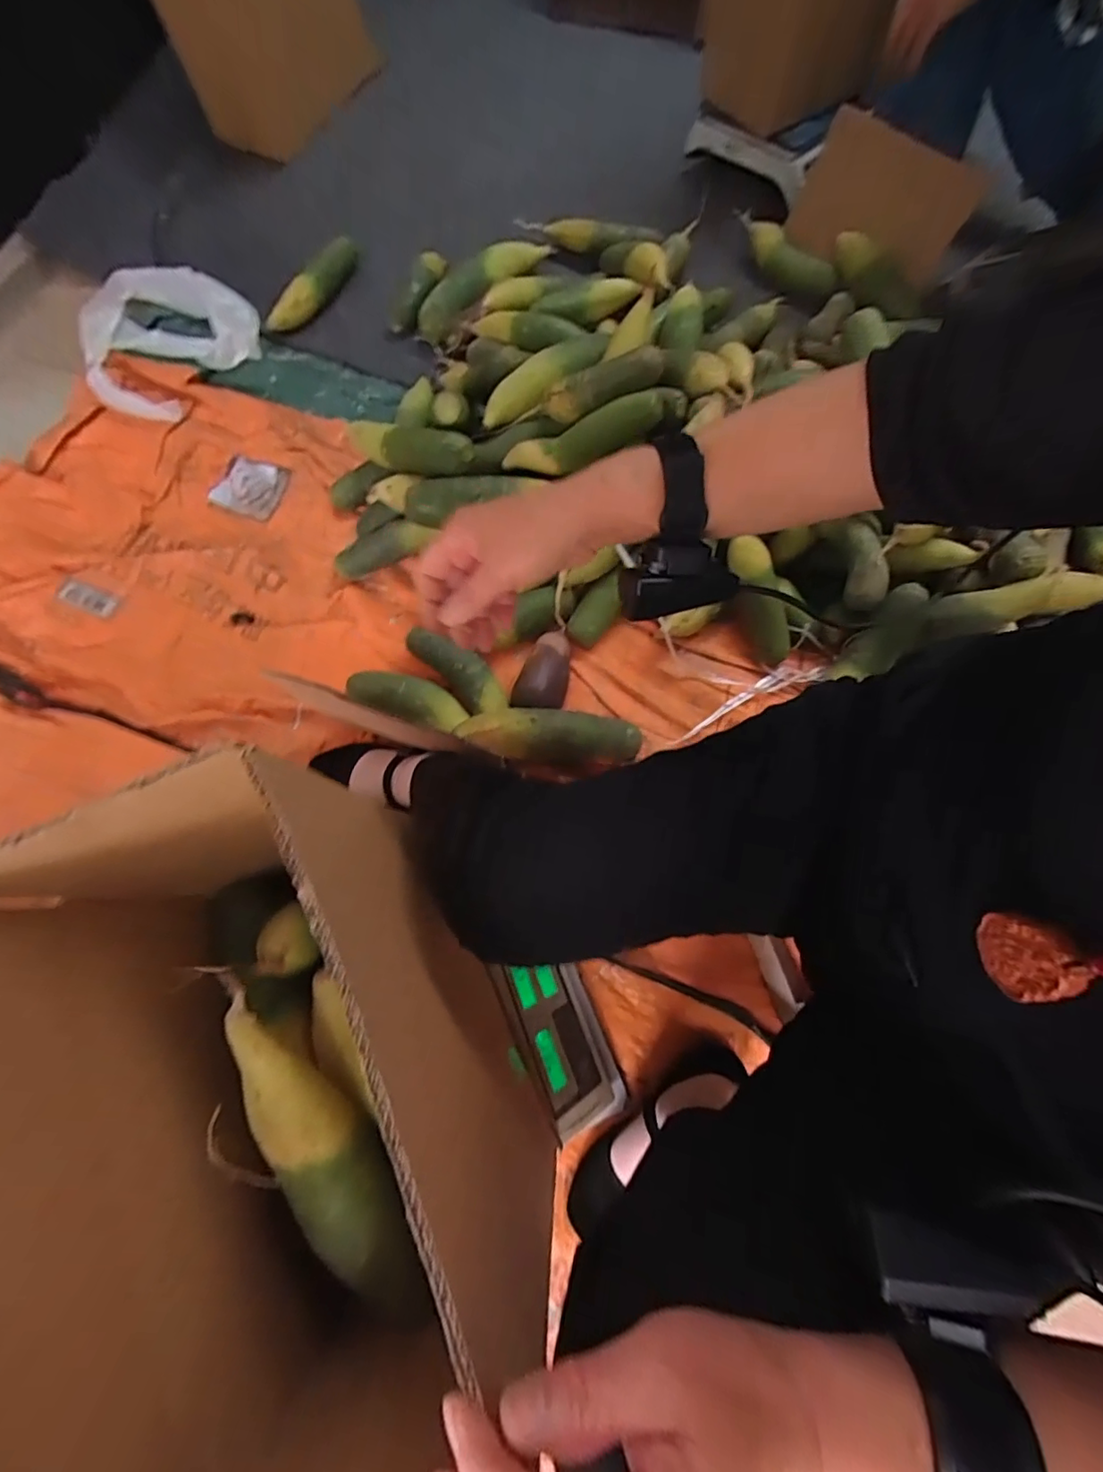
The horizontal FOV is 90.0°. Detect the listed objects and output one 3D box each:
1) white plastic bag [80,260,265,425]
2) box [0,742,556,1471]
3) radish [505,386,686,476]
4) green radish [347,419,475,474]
[{"bbox_3d":[-0.695,-0.719,0.971,0.294,0.092,0.337,-36,74,-11],"label":"white plastic bag"},{"bbox_3d":[-0.159,0.240,0.381,0.197,0.338,0.351,-26,74,-7],"label":"box"},{"bbox_3d":[0.063,-0.400,0.721,0.251,0.079,0.053,-16,73,-4],"label":"radish"},{"bbox_3d":[-0.211,-0.410,0.785,0.260,0.055,0.057,28,72,35],"label":"green radish"}]

